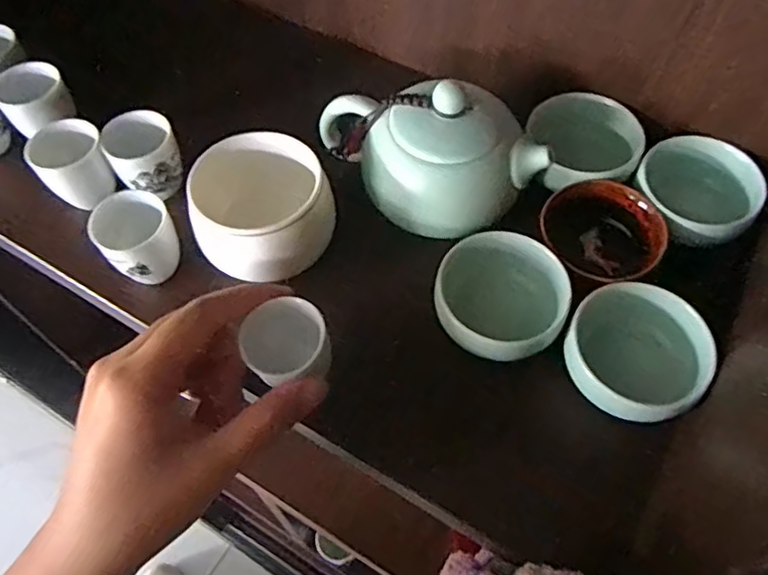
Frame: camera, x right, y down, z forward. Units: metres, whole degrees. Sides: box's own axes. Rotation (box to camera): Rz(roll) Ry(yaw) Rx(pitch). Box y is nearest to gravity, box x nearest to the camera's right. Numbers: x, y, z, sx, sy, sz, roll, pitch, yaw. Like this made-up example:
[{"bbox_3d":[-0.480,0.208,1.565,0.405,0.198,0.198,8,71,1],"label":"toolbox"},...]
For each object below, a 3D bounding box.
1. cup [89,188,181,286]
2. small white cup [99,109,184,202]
[{"bbox_3d":[-0.122,-0.024,0.308,0.034,0.038,0.036,0,59,1],"label":"cup"},{"bbox_3d":[-0.128,-0.070,0.335,0.034,0.035,0.034,0,59,1],"label":"small white cup"}]

